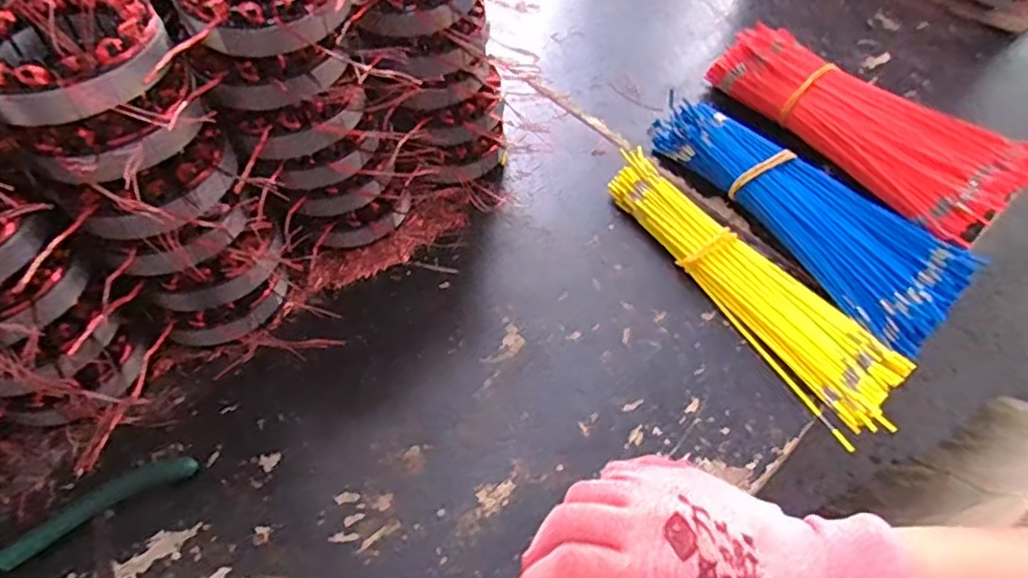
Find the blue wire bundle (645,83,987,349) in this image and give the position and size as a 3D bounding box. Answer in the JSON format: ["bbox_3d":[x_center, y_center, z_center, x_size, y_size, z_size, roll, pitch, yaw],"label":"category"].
[{"bbox_3d":[0.220,-0.063,0.495,0.102,0.038,0.253,-25,58,-21],"label":"blue wire bundle"}]

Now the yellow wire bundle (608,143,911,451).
[{"bbox_3d":[0.161,-0.009,0.456,0.065,0.023,0.245,-25,58,-21],"label":"yellow wire bundle"}]

